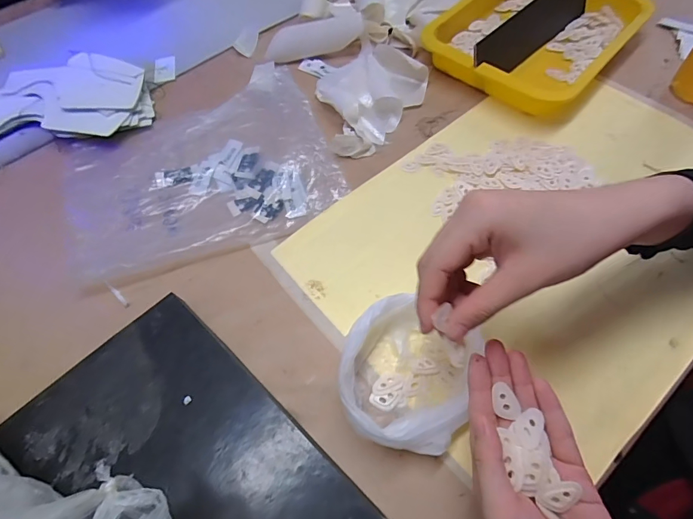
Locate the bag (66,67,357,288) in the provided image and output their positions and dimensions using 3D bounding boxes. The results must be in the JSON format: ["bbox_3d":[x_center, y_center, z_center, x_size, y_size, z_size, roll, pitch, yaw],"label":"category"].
[{"bbox_3d":[-0.165,-0.105,0.438,0.276,0.029,0.231,-22,63,-9],"label":"bag"}]

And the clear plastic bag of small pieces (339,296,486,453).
[{"bbox_3d":[0.048,0.086,0.308,0.096,0.044,0.109,18,64,12],"label":"clear plastic bag of small pieces"}]

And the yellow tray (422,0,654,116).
[{"bbox_3d":[0.236,-0.287,0.500,0.194,0.048,0.252,37,69,20],"label":"yellow tray"}]

